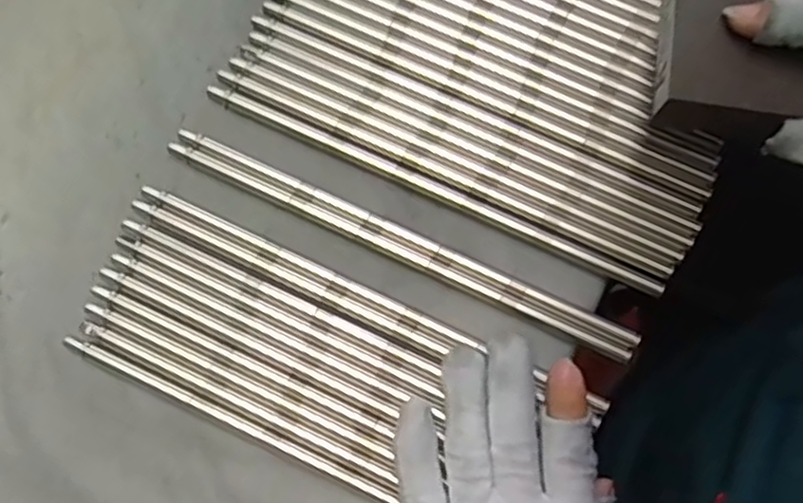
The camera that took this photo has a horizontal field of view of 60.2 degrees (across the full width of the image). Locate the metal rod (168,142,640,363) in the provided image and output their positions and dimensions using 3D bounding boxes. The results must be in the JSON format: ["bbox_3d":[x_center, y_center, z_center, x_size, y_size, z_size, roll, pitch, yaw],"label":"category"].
[{"bbox_3d":[-0.004,-0.002,0.309,0.222,0.004,0.007,25,80,6],"label":"metal rod"}]

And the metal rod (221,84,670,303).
[{"bbox_3d":[0.012,-0.030,0.315,0.223,0.004,0.007,25,80,6],"label":"metal rod"}]

